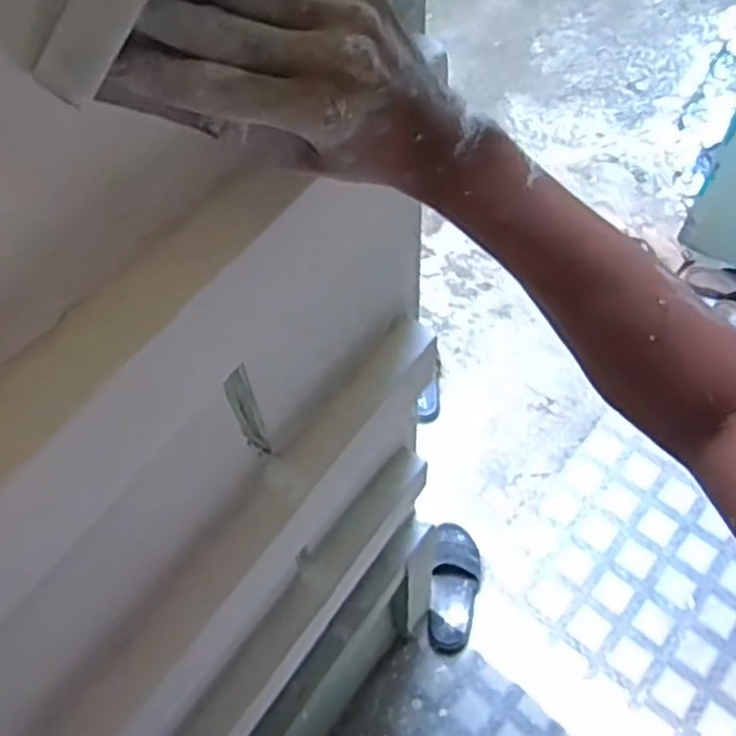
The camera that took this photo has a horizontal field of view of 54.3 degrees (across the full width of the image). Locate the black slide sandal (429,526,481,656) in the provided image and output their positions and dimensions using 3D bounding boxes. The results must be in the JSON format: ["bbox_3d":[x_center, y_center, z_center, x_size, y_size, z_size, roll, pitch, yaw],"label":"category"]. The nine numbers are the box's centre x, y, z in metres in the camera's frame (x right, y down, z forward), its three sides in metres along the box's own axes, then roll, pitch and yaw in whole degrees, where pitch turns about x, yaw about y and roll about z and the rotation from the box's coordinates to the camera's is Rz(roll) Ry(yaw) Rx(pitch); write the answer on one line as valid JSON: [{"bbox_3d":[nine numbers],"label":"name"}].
[{"bbox_3d":[0.190,0.485,1.585,0.107,0.083,0.280,5,58,7],"label":"black slide sandal"}]

